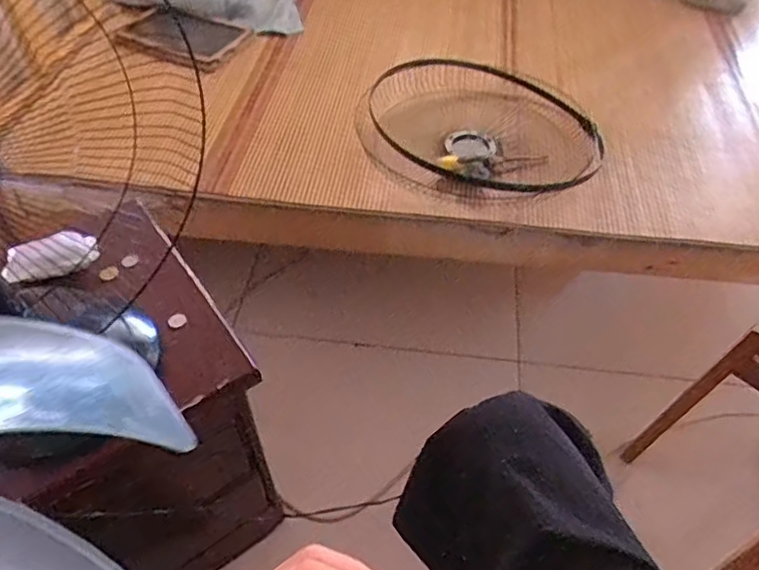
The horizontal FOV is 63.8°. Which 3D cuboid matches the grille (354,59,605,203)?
[{"bbox_3d":[0.149,-0.279,1.073,0.409,0.060,0.409,1,50,-1],"label":"grille"}]

